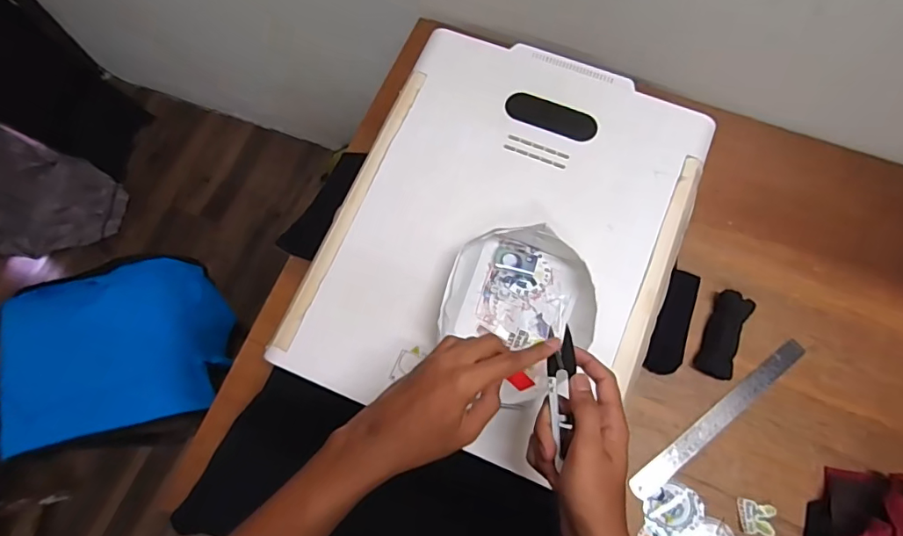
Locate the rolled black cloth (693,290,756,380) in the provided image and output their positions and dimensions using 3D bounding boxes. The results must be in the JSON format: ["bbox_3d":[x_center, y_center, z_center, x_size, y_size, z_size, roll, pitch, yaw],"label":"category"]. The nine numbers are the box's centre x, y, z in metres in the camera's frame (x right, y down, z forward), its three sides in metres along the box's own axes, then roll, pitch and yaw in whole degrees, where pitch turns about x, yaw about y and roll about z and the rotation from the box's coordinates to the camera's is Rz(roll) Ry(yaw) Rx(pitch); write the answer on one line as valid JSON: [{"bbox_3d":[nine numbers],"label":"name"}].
[{"bbox_3d":[0.391,0.096,0.713,0.045,0.032,0.124,23,74,7],"label":"rolled black cloth"}]

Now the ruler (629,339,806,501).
[{"bbox_3d":[0.373,0.206,0.688,0.318,0.006,0.028,-37,66,-9],"label":"ruler"}]

